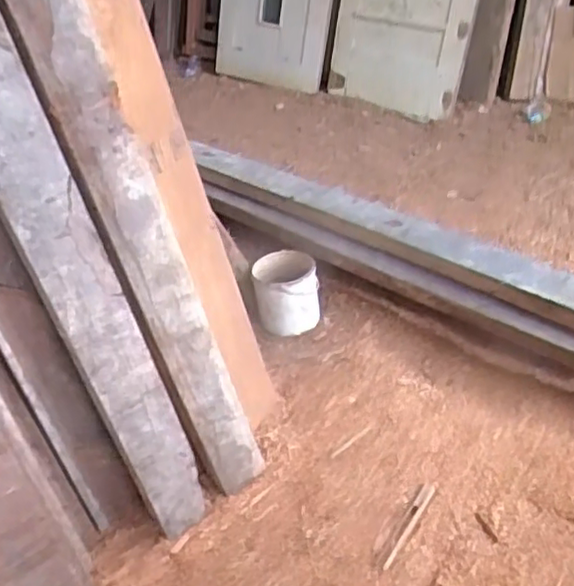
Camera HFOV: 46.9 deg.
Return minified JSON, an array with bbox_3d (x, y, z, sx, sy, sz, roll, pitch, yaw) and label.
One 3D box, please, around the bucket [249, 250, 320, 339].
[{"bbox_3d":[-0.003,-0.006,1.914,0.180,0.191,0.172,-7,39,-1],"label":"bucket"}]

